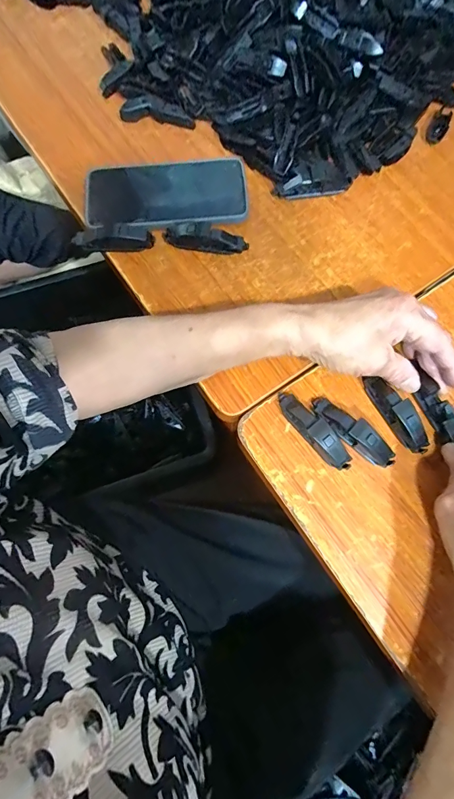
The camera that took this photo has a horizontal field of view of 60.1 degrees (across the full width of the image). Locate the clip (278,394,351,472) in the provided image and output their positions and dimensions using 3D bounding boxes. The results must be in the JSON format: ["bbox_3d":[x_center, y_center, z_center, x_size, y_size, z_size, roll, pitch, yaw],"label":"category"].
[{"bbox_3d":[0.073,0.026,0.332,0.019,0.026,0.081,-37,78,-11],"label":"clip"}]

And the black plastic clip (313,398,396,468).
[{"bbox_3d":[0.107,0.028,0.333,0.081,0.022,0.019,38,77,9],"label":"black plastic clip"}]

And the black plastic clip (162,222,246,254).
[{"bbox_3d":[-0.022,-0.160,0.389,0.083,0.016,0.020,10,74,2],"label":"black plastic clip"}]

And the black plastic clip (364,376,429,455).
[{"bbox_3d":[0.147,0.011,0.339,0.018,0.021,0.075,-25,76,-8],"label":"black plastic clip"}]

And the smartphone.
[{"bbox_3d":[-0.062,-0.209,0.402,0.162,0.016,0.083,-4,74,-3],"label":"smartphone"}]

